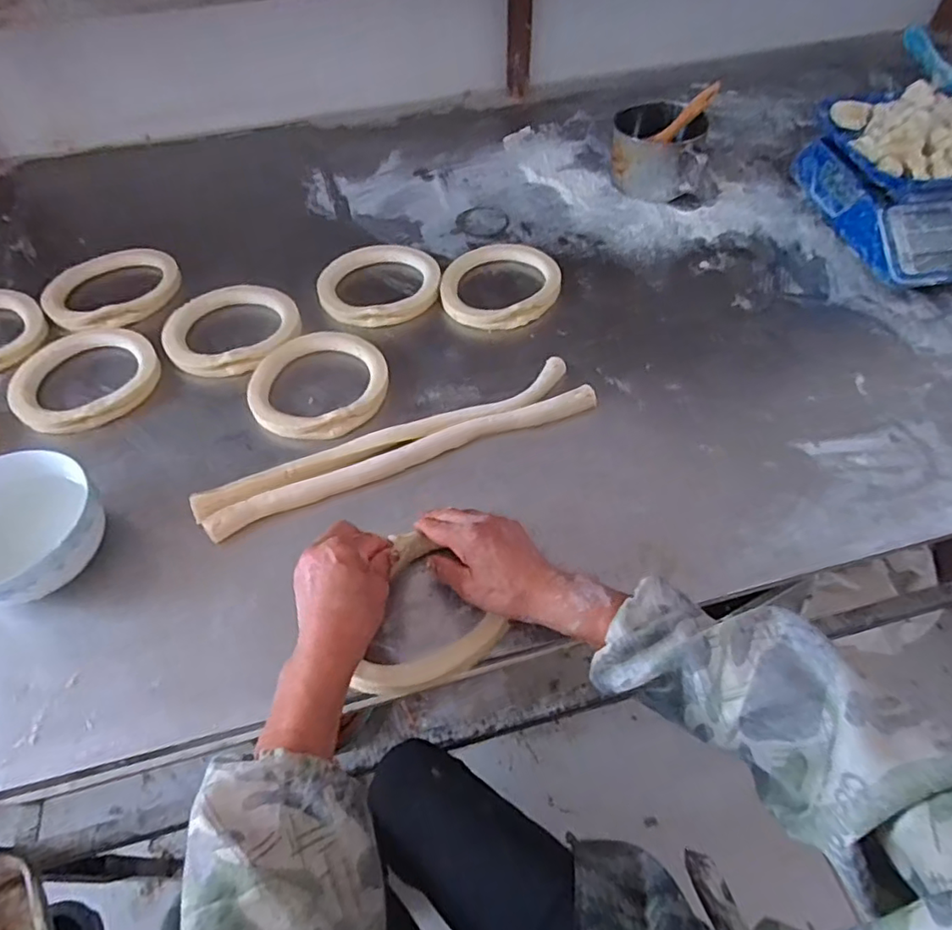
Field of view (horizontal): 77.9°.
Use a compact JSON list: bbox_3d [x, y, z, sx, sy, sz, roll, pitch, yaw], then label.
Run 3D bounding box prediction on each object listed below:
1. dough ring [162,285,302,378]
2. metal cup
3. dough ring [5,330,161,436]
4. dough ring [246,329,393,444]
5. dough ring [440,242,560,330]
[{"bbox_3d":[-0.326,-0.183,0.789,0.166,0.029,0.166,-2,53,2],"label":"dough ring"},{"bbox_3d":[0.290,-0.501,0.953,0.139,0.104,0.139,-2,53,2],"label":"metal cup"},{"bbox_3d":[-0.505,-0.123,0.751,0.166,0.023,0.199,-37,59,-21],"label":"dough ring"},{"bbox_3d":[-0.193,-0.101,0.725,0.165,0.021,0.167,-2,53,2],"label":"dough ring"},{"bbox_3d":[0.035,-0.254,0.831,0.165,0.025,0.165,-2,53,2],"label":"dough ring"}]

